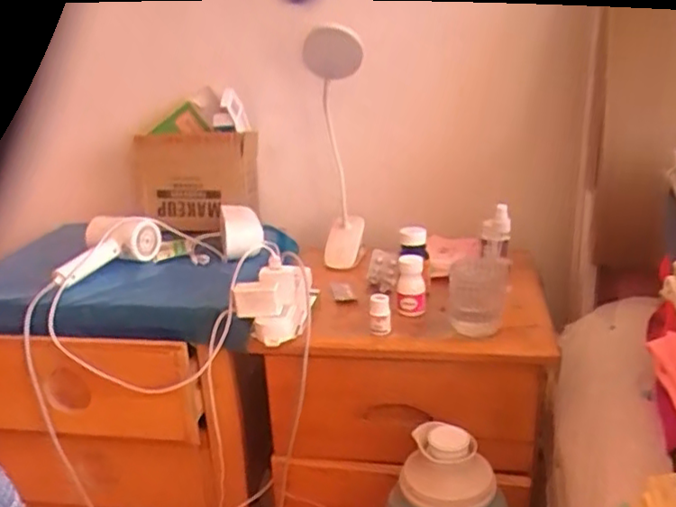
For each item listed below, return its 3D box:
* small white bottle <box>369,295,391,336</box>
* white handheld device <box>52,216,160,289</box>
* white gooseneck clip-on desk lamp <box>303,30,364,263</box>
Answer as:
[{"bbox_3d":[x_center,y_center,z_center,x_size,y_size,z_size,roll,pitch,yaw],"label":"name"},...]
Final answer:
[{"bbox_3d":[0.057,0.084,0.895,0.028,0.049,0.035,-2,18,4],"label":"small white bottle"},{"bbox_3d":[-0.372,-0.004,1.054,0.126,0.068,0.160,-2,18,4],"label":"white handheld device"},{"bbox_3d":[0.001,-0.161,1.088,0.086,0.406,0.116,-4,18,0],"label":"white gooseneck clip-on desk lamp"}]

